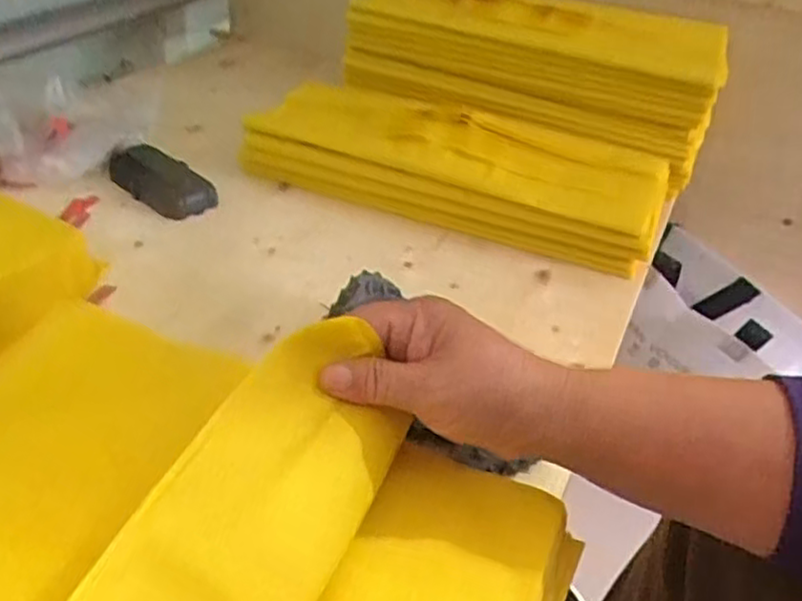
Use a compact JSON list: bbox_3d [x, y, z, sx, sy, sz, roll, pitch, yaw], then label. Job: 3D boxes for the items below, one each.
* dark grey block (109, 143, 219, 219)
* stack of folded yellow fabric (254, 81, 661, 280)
[{"bbox_3d":[-0.213,-0.110,0.628,0.106,0.022,0.052,34,45,32],"label":"dark grey block"},{"bbox_3d":[0.052,-0.129,0.656,0.374,0.062,0.145,19,39,16],"label":"stack of folded yellow fabric"}]

